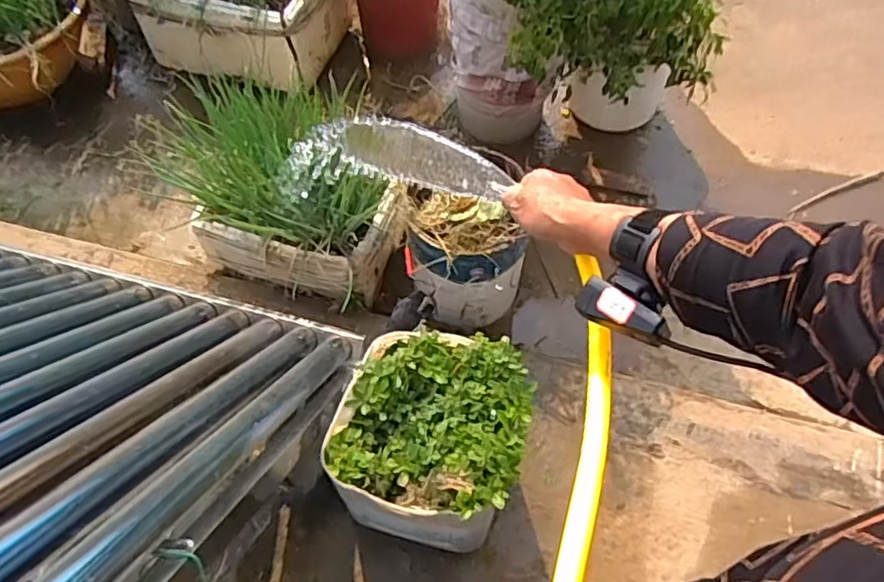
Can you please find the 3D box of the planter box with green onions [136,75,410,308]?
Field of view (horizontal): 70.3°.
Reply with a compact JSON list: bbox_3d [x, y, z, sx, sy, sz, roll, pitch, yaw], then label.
[{"bbox_3d":[-0.374,-0.234,1.480,0.599,0.368,0.302,16,59,10],"label":"planter box with green onions"}]

